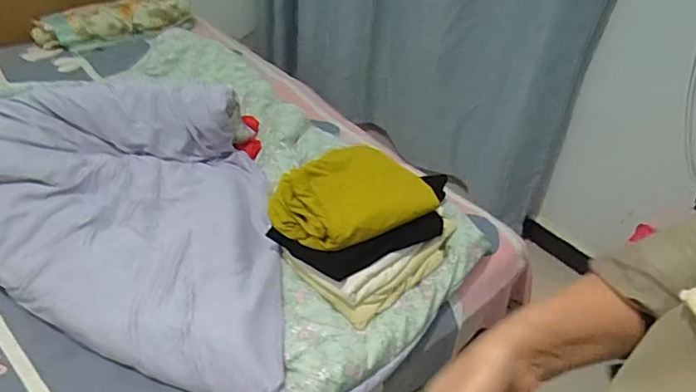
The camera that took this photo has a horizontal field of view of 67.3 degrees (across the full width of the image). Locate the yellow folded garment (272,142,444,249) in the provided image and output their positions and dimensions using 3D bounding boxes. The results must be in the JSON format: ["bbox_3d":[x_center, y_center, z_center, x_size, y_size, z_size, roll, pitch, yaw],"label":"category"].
[{"bbox_3d":[0.017,-0.009,1.077,0.321,0.089,0.232,-27,51,-33],"label":"yellow folded garment"}]

